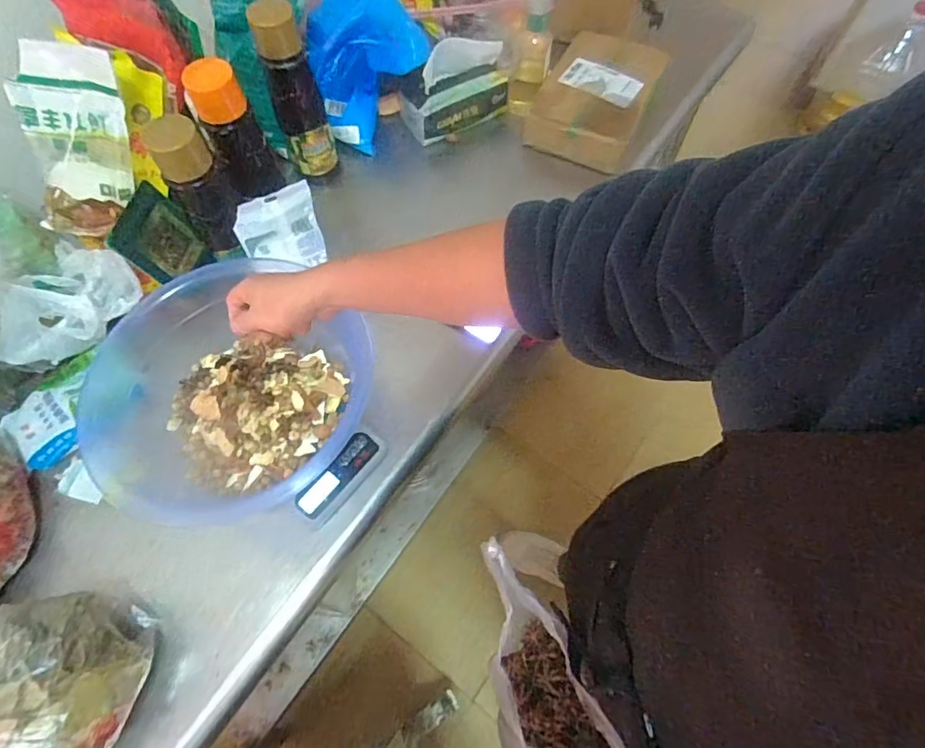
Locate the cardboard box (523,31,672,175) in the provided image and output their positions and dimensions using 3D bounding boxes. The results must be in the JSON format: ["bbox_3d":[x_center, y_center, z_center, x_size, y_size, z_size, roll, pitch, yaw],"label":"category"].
[{"bbox_3d":[0.218,-0.451,0.858,0.170,0.083,0.199,25,68,11],"label":"cardboard box"}]

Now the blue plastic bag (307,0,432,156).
[{"bbox_3d":[-0.149,-0.511,0.843,0.186,0.172,0.190,-7,65,-3],"label":"blue plastic bag"}]

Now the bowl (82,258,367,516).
[{"bbox_3d":[-0.274,0.010,0.613,0.315,0.099,0.280,-29,68,-13],"label":"bowl"}]

